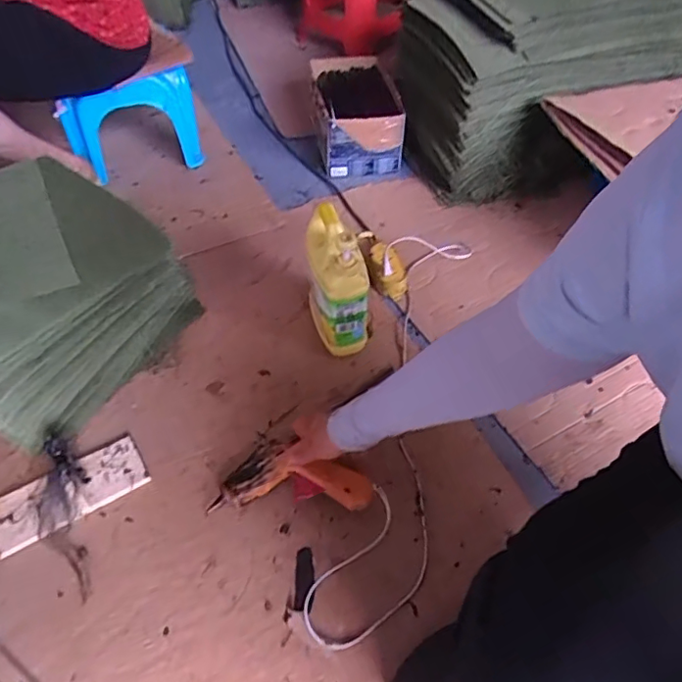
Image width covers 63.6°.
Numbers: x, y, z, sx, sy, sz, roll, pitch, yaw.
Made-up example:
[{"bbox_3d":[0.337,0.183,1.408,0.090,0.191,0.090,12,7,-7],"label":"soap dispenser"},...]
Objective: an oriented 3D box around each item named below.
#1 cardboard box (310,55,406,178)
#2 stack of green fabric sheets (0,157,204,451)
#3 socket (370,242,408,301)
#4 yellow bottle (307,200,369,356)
[{"bbox_3d":[0.028,-0.533,1.284,0.176,0.147,0.332,-5,57,-8],"label":"cardboard box"},{"bbox_3d":[-0.475,-0.071,0.838,0.332,0.233,0.353,28,58,13],"label":"stack of green fabric sheets"},{"bbox_3d":[0.090,-0.134,1.015,0.053,0.022,0.120,-13,65,-11],"label":"socket"},{"bbox_3d":[-0.008,-0.097,0.858,0.075,0.239,0.149,-5,57,-8],"label":"yellow bottle"}]

